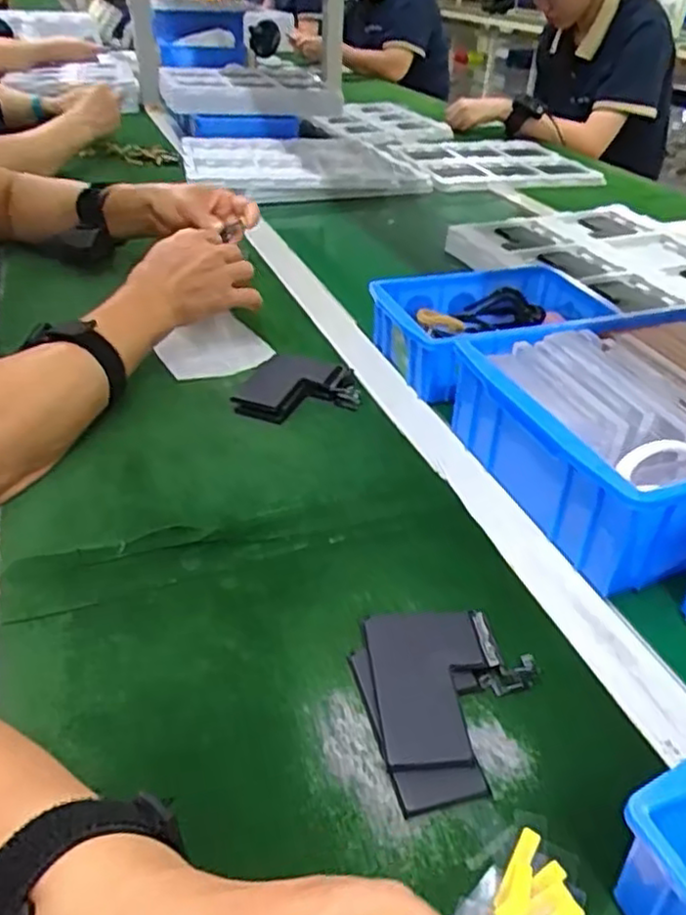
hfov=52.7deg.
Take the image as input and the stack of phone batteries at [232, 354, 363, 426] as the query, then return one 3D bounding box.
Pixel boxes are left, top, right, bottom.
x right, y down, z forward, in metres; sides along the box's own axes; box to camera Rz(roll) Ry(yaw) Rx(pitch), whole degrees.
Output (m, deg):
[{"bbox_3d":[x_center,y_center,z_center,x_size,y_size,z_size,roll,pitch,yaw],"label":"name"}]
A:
[{"bbox_3d":[-0.037,-0.060,0.590,0.101,0.020,0.086,7,36,6],"label":"stack of phone batteries"}]

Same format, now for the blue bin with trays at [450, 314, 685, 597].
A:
[{"bbox_3d":[0.239,-0.026,0.508,0.281,0.088,0.232,-12,38,-19],"label":"blue bin with trays"}]

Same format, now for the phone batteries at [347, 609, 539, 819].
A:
[{"bbox_3d":[0.055,0.118,0.349,0.090,0.012,0.104,-7,37,-13],"label":"phone batteries"}]

